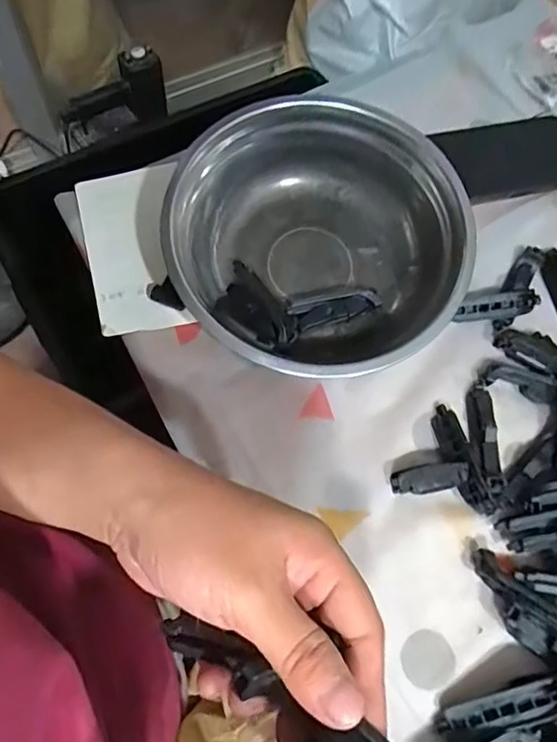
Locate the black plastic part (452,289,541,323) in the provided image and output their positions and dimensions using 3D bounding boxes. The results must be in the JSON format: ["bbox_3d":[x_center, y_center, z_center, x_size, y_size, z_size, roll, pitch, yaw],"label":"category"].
[{"bbox_3d":[0.166,-0.049,0.413,0.065,0.015,0.017,-8,67,-7],"label":"black plastic part"}]

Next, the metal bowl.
[{"bbox_3d":[0.025,-0.084,0.384,0.180,0.070,0.196,1,66,-3],"label":"metal bowl"}]

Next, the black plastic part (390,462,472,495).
[{"bbox_3d":[0.100,0.071,0.357,0.050,0.010,0.018,-10,67,-9],"label":"black plastic part"}]

